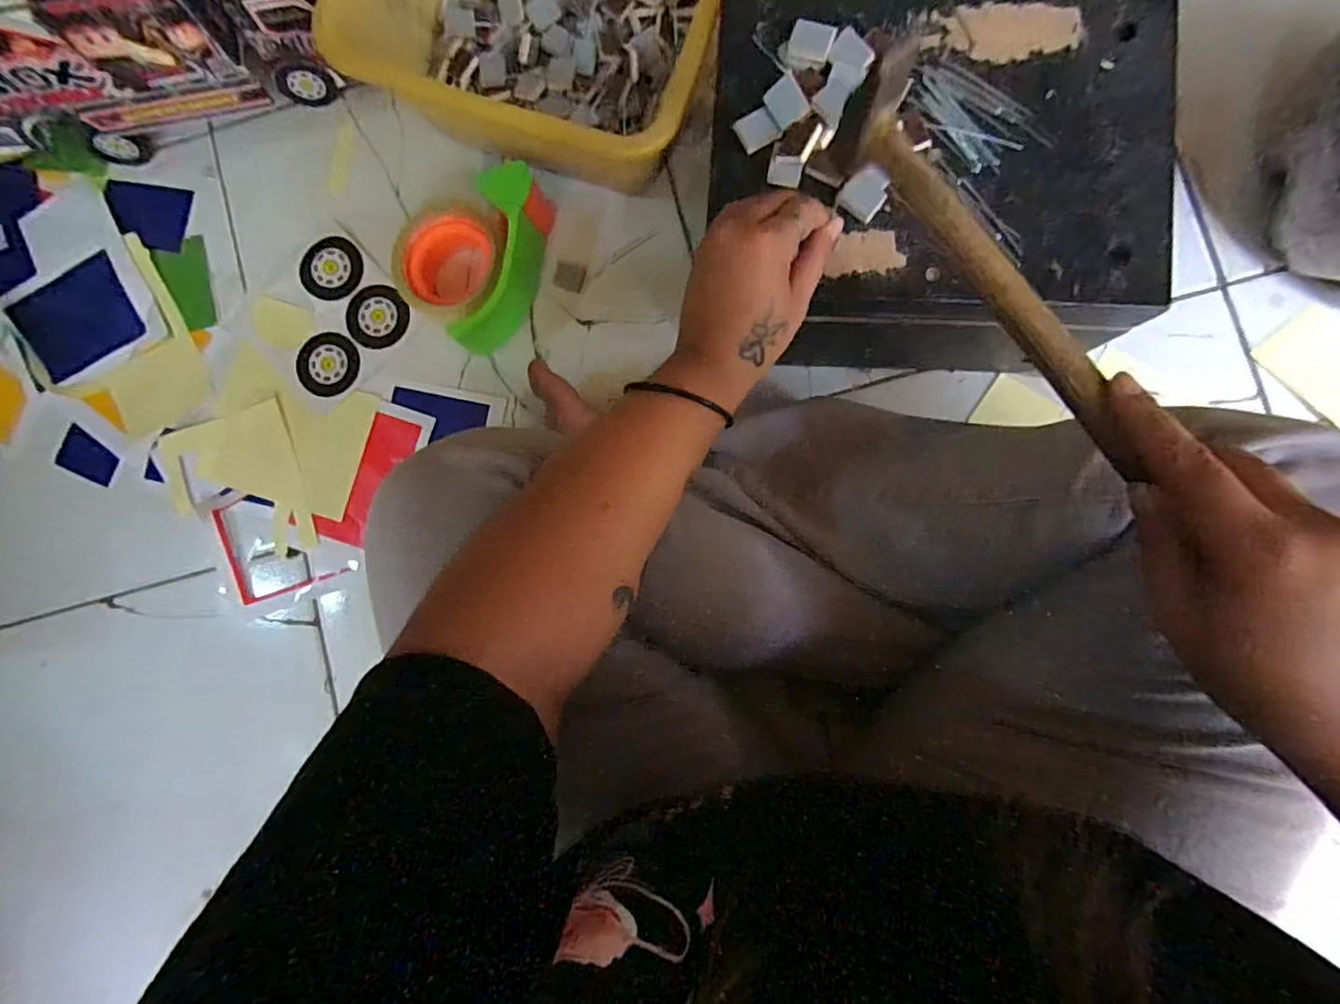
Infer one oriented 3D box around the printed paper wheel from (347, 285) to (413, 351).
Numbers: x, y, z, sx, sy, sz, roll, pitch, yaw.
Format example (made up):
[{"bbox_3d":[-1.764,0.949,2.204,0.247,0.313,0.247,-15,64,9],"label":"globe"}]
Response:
[{"bbox_3d":[-0.263,-0.167,0.532,0.054,0.010,0.056,0,86,4],"label":"printed paper wheel"}]

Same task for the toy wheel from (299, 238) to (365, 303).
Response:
[{"bbox_3d":[-0.307,-0.211,0.534,0.052,0.012,0.057,0,86,4],"label":"toy wheel"}]

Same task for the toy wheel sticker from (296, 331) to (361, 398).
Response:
[{"bbox_3d":[-0.306,-0.123,0.531,0.053,0.006,0.055,19,88,5],"label":"toy wheel sticker"}]

